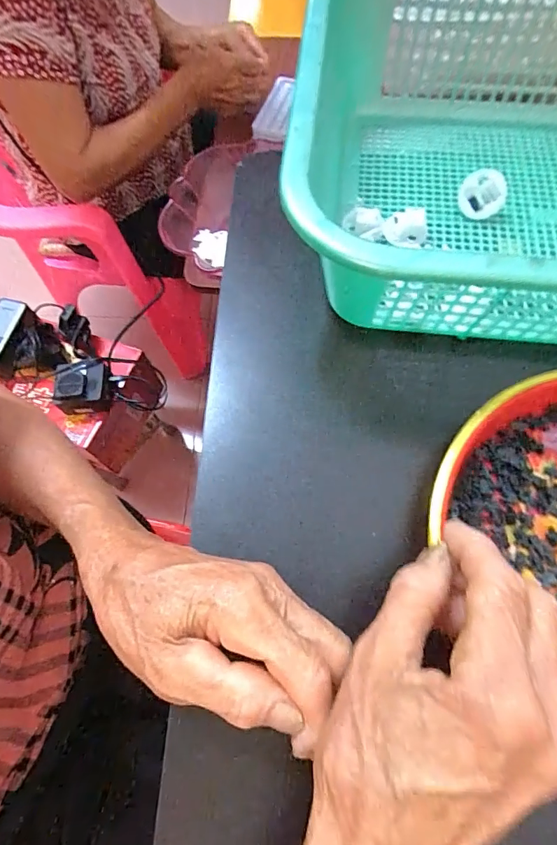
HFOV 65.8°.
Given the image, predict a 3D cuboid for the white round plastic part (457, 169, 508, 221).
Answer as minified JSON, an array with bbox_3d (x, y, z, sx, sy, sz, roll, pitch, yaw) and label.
[{"bbox_3d":[0.152,-0.169,0.321,0.034,0.032,0.007,9,31,-4],"label":"white round plastic part"}]

